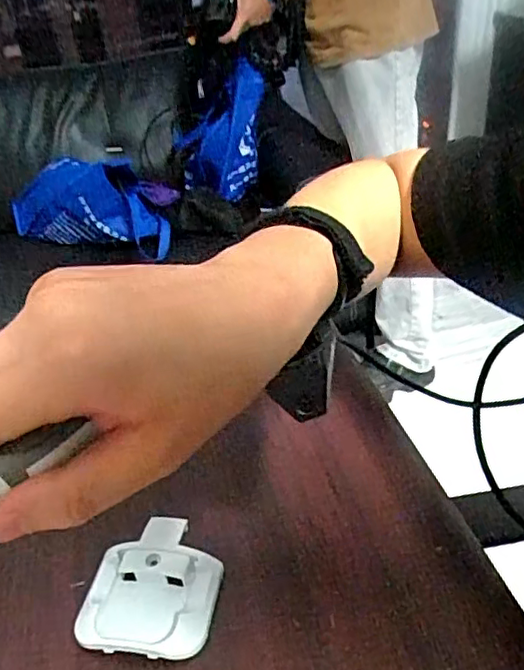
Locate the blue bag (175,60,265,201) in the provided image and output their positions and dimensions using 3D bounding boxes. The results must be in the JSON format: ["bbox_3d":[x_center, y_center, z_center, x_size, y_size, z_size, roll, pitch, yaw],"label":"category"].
[{"bbox_3d":[-0.105,-0.496,1.490,0.203,0.295,0.205,-10,33,-3],"label":"blue bag"}]

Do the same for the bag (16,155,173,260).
[{"bbox_3d":[-0.435,-0.303,1.472,0.409,0.228,0.179,10,37,25],"label":"bag"}]

